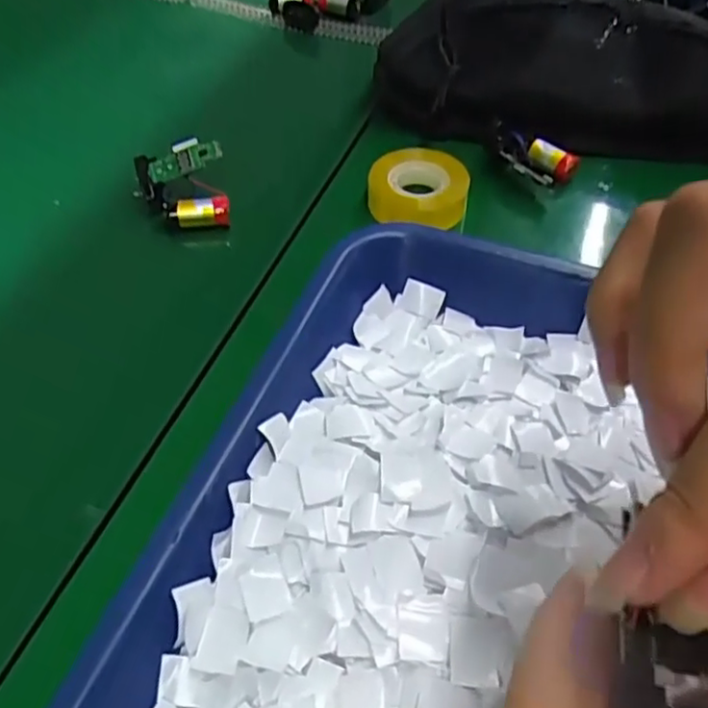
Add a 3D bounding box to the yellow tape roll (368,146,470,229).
[{"bbox_3d":[0.038,-0.097,0.375,0.056,0.018,0.056,2,52,-3],"label":"yellow tape roll"}]

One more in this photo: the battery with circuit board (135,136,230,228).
[{"bbox_3d":[-0.099,-0.097,0.366,0.052,0.014,0.050,-9,84,7],"label":"battery with circuit board"}]

